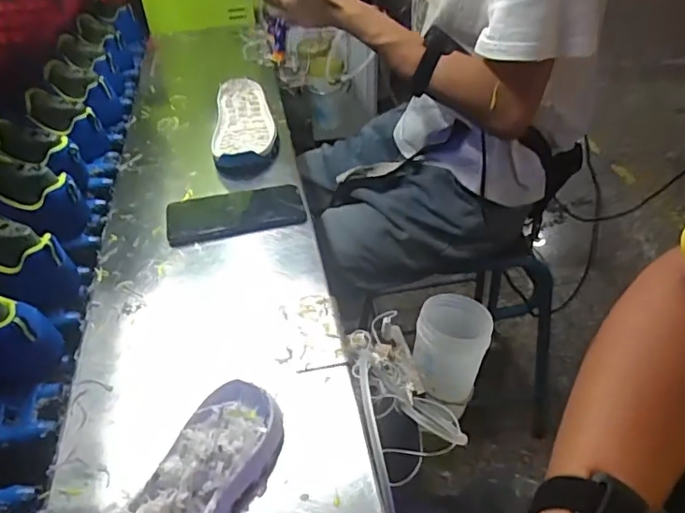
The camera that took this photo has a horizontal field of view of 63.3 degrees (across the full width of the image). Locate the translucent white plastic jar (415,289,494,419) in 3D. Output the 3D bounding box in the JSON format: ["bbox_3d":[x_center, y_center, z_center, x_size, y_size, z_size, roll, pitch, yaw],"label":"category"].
[{"bbox_3d":[0.106,0.102,0.585,0.072,0.119,0.072,10,29,-2],"label":"translucent white plastic jar"}]

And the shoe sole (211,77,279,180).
[{"bbox_3d":[-0.143,-0.201,0.812,0.086,0.043,0.233,-6,50,-3],"label":"shoe sole"}]

